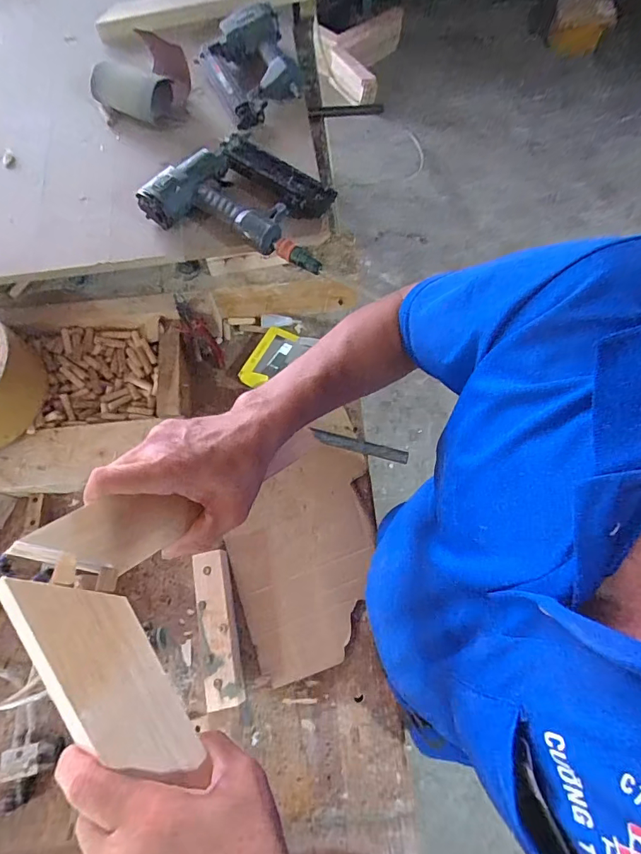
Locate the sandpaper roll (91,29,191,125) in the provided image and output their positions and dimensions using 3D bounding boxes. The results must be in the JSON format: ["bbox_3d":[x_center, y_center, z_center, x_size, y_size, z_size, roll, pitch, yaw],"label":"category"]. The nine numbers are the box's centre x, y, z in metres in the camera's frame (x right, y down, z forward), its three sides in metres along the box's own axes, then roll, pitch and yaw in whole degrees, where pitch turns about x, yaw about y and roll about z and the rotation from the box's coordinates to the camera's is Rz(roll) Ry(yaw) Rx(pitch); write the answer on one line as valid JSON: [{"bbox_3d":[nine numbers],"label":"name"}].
[{"bbox_3d":[-0.328,-0.631,0.794,0.176,0.068,0.136,23,72,11],"label":"sandpaper roll"}]

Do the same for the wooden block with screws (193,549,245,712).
[{"bbox_3d":[-0.149,0.288,0.633,0.051,0.023,0.204,-11,69,-2],"label":"wooden block with screws"}]

